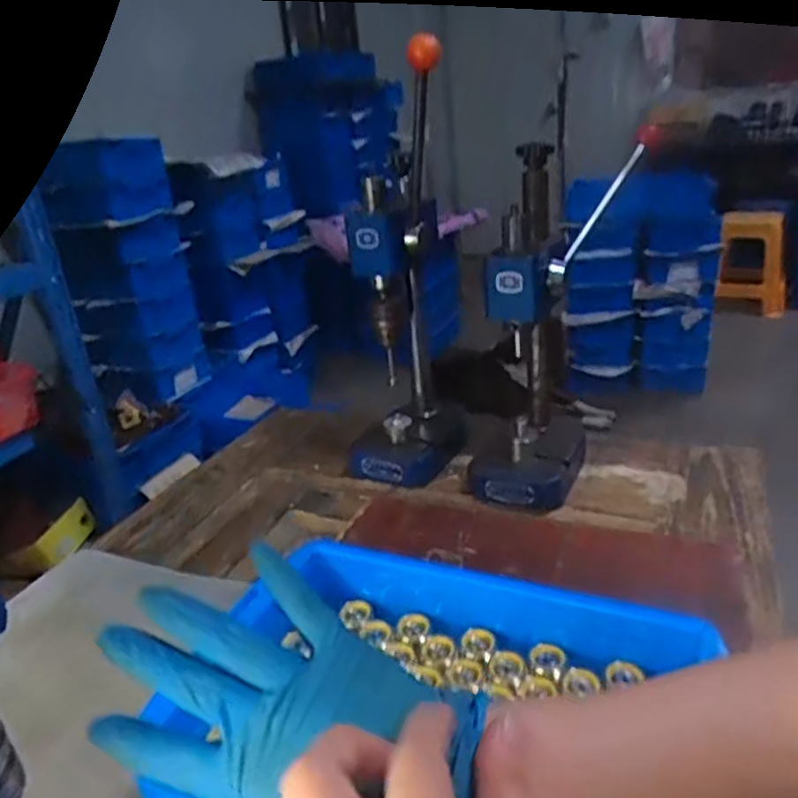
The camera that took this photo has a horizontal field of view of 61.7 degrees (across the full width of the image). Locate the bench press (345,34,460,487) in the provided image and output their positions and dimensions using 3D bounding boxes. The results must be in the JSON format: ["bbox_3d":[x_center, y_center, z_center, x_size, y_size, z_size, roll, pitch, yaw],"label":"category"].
[{"bbox_3d":[-0.001,-0.095,0.920,0.164,0.377,0.179,-6,23,-1],"label":"bench press"}]

